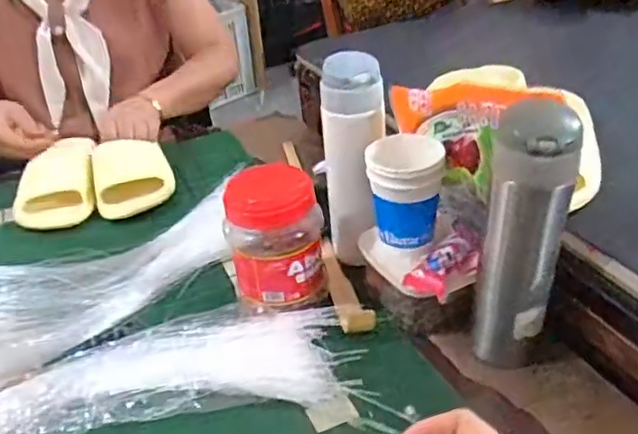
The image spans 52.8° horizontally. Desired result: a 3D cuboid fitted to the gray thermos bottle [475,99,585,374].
[{"bbox_3d":[0.171,0.021,0.535,0.066,0.226,0.060,8,35,22],"label":"gray thermos bottle"}]

